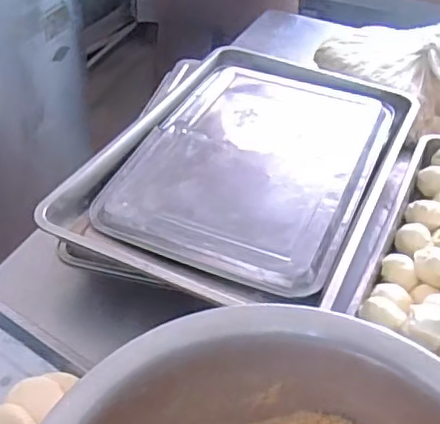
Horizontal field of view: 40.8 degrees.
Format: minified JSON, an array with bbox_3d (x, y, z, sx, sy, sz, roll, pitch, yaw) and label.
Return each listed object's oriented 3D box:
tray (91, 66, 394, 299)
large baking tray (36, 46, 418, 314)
[{"bbox_3d":[0.060,-0.093,0.933,0.348,0.031,0.504,19,44,15],"label":"tray"},{"bbox_3d":[0.054,-0.085,0.922,0.410,0.049,0.598,19,44,15],"label":"large baking tray"}]

